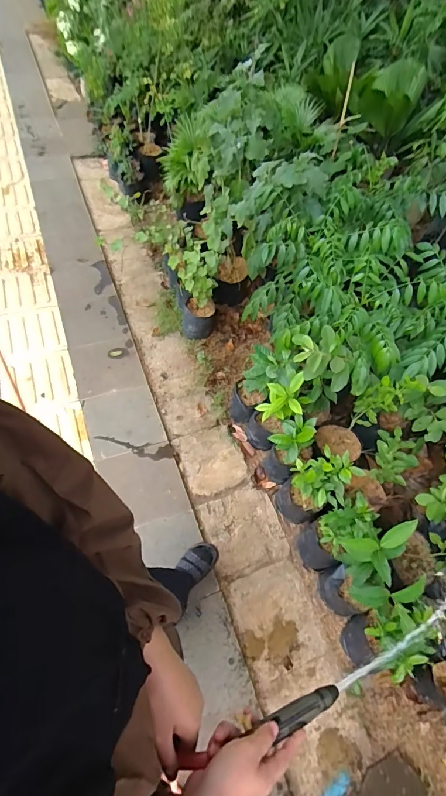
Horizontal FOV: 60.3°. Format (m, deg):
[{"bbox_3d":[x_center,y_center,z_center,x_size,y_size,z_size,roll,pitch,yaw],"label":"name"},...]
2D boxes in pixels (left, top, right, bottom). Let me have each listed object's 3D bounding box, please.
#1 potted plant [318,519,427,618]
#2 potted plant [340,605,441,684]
[{"bbox_3d":[0.438,0.549,1.189,0.197,0.383,0.191,-7,58,-10],"label":"potted plant"},{"bbox_3d":[0.476,0.689,1.101,0.166,0.342,0.157,2,57,-4],"label":"potted plant"}]

